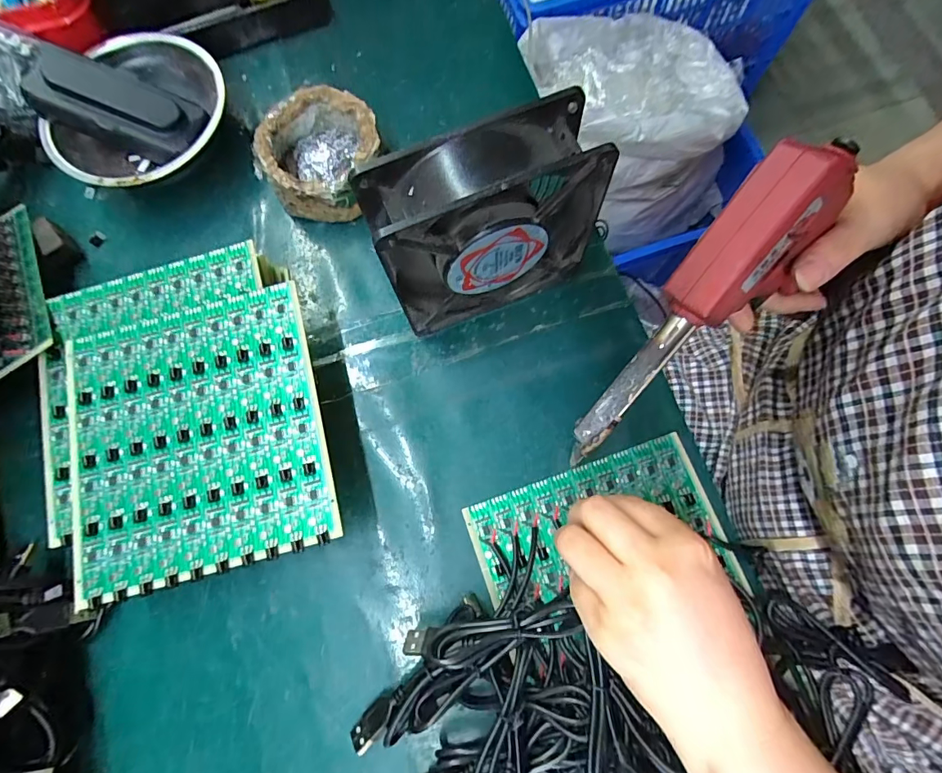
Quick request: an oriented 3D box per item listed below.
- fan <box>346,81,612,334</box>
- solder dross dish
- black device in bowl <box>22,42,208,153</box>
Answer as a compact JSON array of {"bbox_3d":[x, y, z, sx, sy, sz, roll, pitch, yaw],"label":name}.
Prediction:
[{"bbox_3d":[0.009,-0.086,0.261,0.119,0.123,0.039,-22,75,-4],"label":"fan"},{"bbox_3d":[-0.103,-0.160,0.323,0.078,0.047,0.080,-1,75,2],"label":"solder dross dish"},{"bbox_3d":[-0.245,-0.197,0.318,0.100,0.024,0.040,11,74,-18],"label":"black device in bowl"}]

